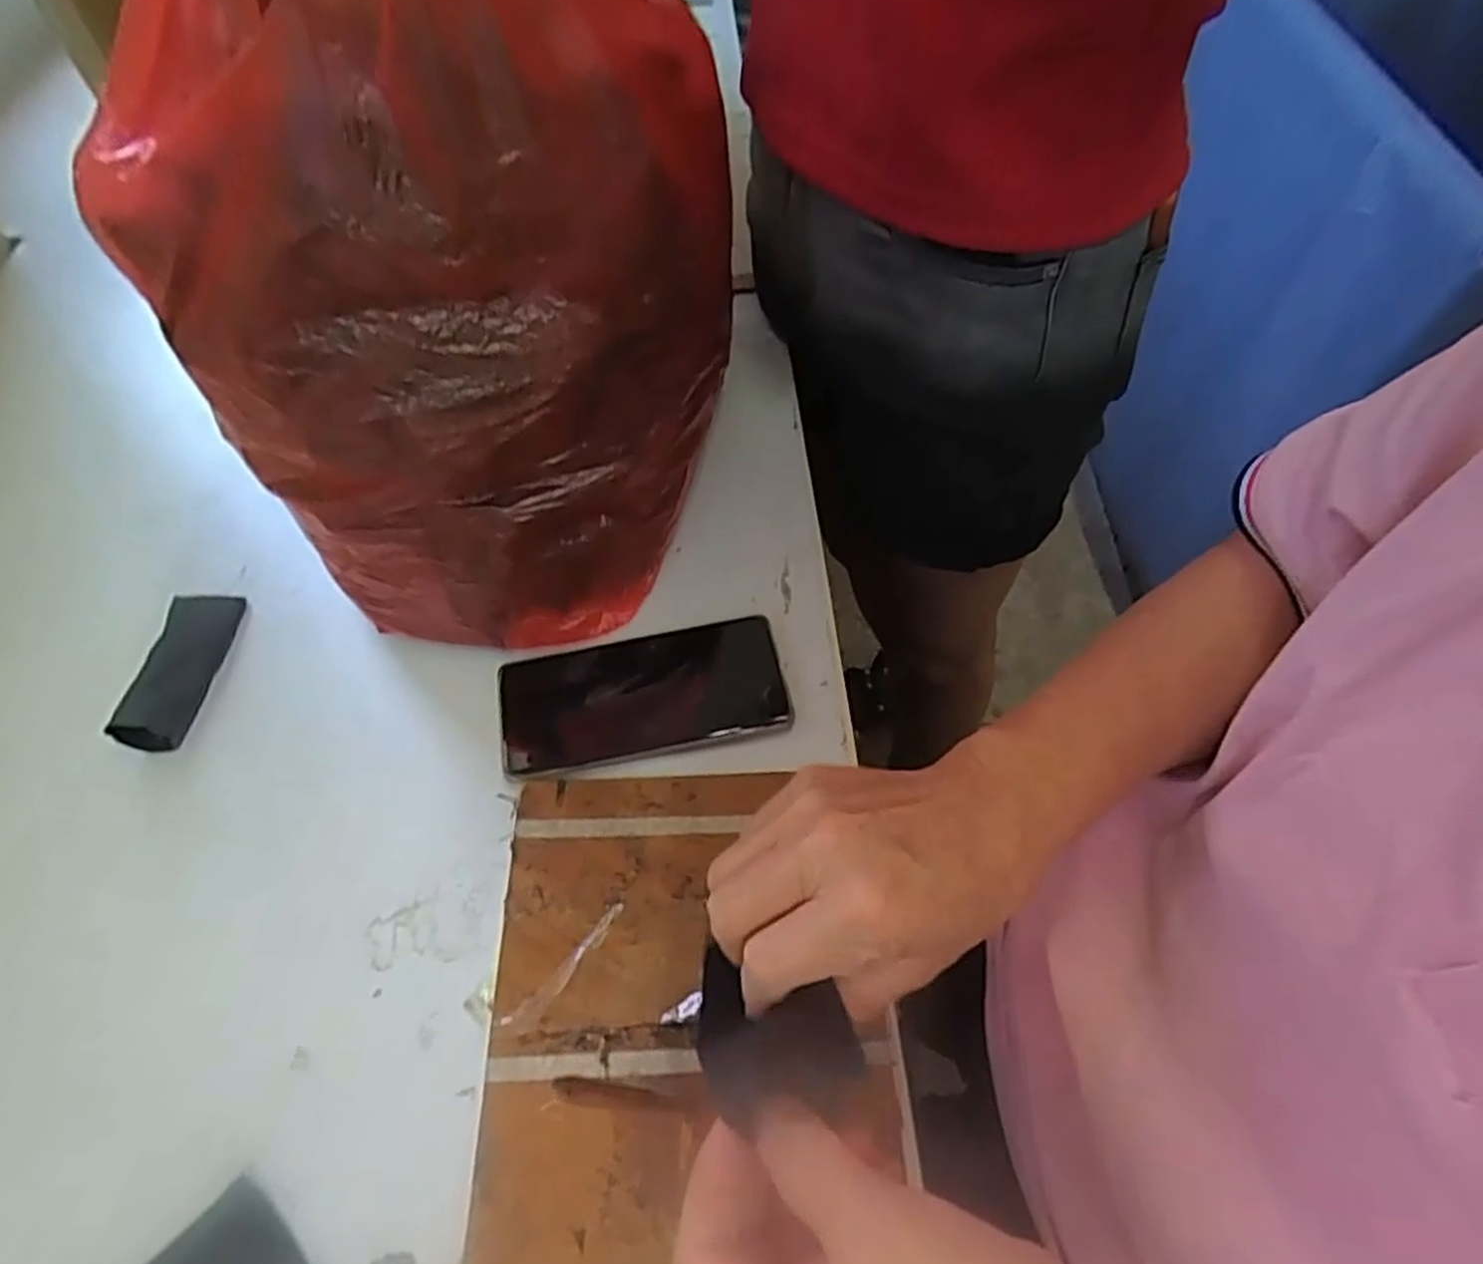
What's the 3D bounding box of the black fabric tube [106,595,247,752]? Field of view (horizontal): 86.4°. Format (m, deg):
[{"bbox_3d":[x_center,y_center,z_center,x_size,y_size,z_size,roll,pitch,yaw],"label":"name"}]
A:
[{"bbox_3d":[-0.330,0.016,0.460,0.035,0.022,0.104,1,57,1],"label":"black fabric tube"}]

